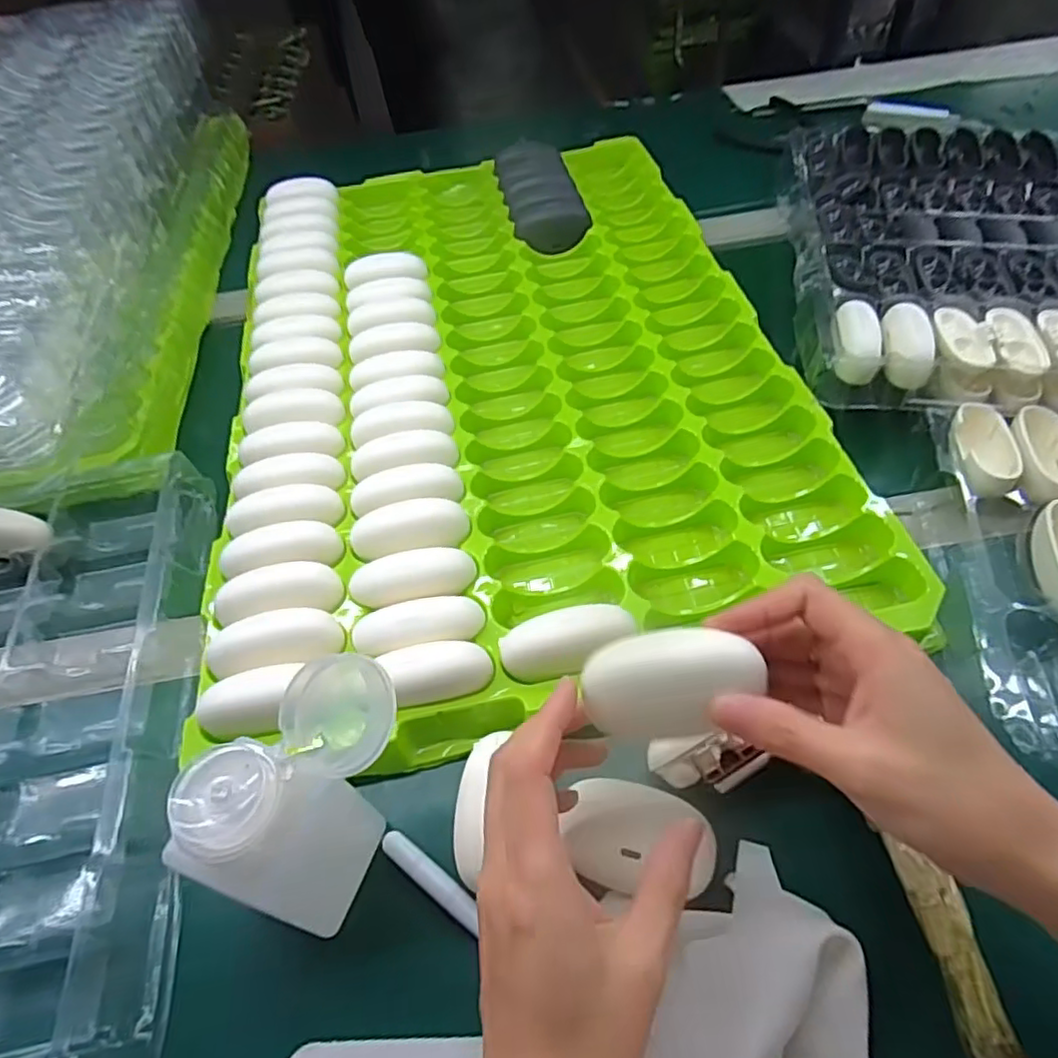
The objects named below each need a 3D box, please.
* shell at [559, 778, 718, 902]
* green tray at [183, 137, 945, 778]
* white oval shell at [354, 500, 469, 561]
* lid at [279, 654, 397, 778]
[{"bbox_3d":[0.049,0.134,0.275,0.062,0.019,0.042,6,55,10],"label":"shell"},{"bbox_3d":[-0.022,-0.137,0.481,0.383,0.037,0.576,-11,53,-3],"label":"green tray"},{"bbox_3d":[-0.069,-0.001,0.370,0.066,0.022,0.026,-11,53,-3],"label":"white oval shell"},{"bbox_3d":[-0.069,0.069,0.237,0.042,0.012,0.043,-1,85,15],"label":"lid"}]

